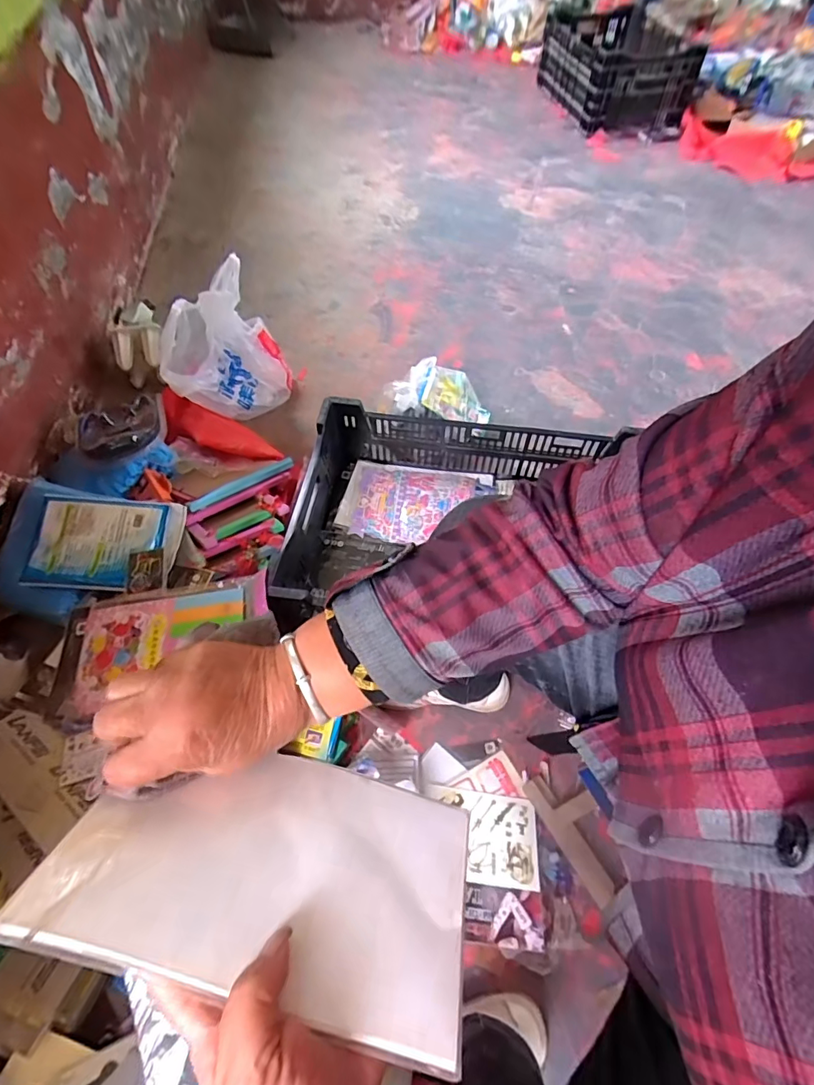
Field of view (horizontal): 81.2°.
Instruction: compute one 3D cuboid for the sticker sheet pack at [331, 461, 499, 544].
[{"bbox_3d":[0.017,-0.078,0.921,0.281,0.012,0.177,8,60,5],"label":"sticker sheet pack"}]

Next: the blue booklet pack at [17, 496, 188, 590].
[{"bbox_3d":[-0.468,-0.001,0.739,0.215,0.015,0.148,4,71,-3],"label":"blue booklet pack"}]

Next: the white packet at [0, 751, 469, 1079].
[{"bbox_3d":[-0.073,0.181,0.269,0.220,0.015,0.120,21,34,-4],"label":"white packet"}]

